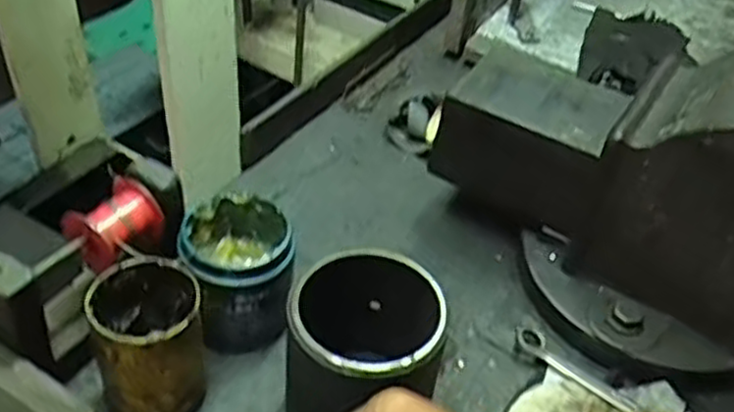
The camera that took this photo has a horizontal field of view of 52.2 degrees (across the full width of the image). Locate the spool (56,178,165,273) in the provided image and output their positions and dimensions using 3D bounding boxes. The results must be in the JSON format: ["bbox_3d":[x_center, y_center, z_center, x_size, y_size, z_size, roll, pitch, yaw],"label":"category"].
[{"bbox_3d":[-0.189,0.015,0.561,0.045,0.050,0.063,25,46,20],"label":"spool"}]

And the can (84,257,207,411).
[{"bbox_3d":[-0.159,0.103,0.551,0.076,0.113,0.081,-12,45,-19],"label":"can"}]

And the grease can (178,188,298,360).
[{"bbox_3d":[-0.106,0.057,0.620,0.086,0.100,0.103,2,43,-4],"label":"grease can"}]

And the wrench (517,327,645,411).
[{"bbox_3d":[0.206,0.157,0.605,0.198,0.018,0.029,32,48,26],"label":"wrench"}]

